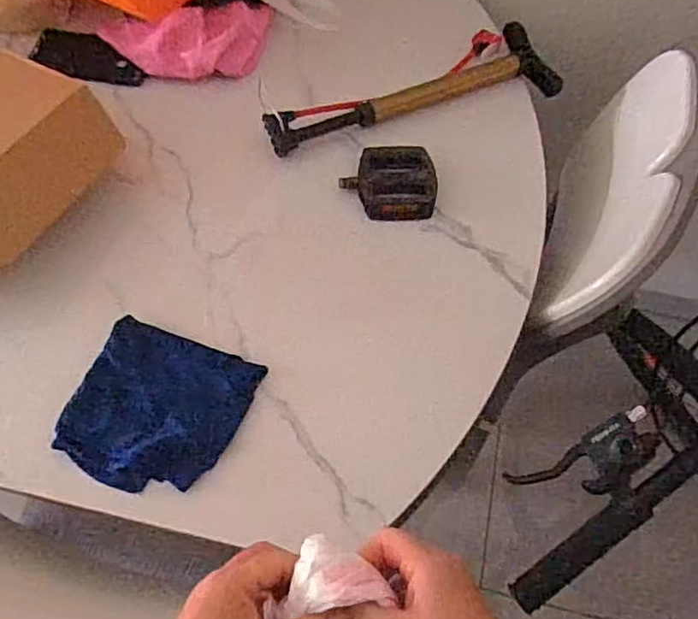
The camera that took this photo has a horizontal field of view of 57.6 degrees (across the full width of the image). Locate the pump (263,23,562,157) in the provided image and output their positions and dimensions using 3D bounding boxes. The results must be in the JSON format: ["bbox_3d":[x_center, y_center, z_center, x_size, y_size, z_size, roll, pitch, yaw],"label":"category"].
[{"bbox_3d":[0.078,-0.297,0.834,0.396,0.033,0.127,-17,64,-12],"label":"pump"}]

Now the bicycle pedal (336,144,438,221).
[{"bbox_3d":[0.049,-0.155,0.768,0.108,0.028,0.100,3,62,-2],"label":"bicycle pedal"}]

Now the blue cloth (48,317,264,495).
[{"bbox_3d":[-0.184,0.096,0.615,0.150,0.023,0.153,20,63,7],"label":"blue cloth"}]

